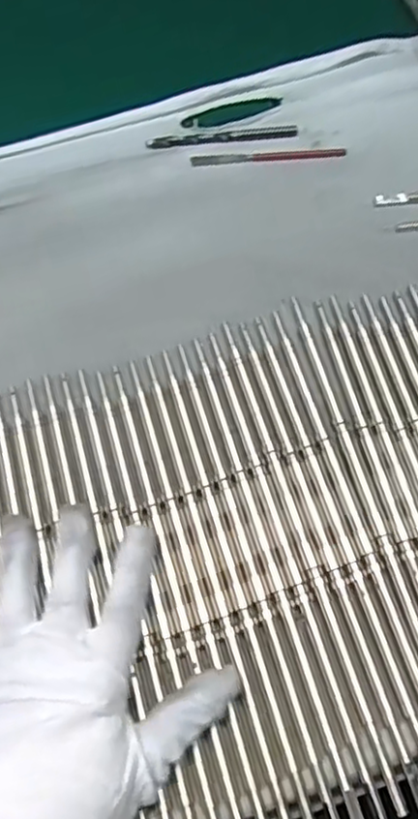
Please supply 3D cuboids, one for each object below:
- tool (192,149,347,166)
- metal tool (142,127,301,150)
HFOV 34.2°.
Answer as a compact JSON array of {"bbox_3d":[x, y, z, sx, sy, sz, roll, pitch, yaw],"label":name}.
[{"bbox_3d":[0.042,-0.178,0.478,0.107,0.004,0.009,-5,64,-1],"label":"tool"},{"bbox_3d":[0.010,-0.193,0.482,0.106,0.005,0.009,-8,64,-3],"label":"metal tool"}]

